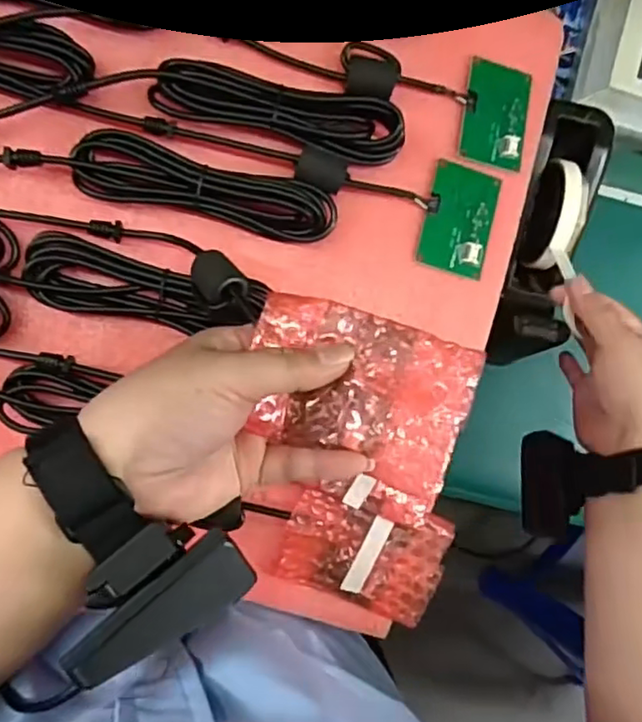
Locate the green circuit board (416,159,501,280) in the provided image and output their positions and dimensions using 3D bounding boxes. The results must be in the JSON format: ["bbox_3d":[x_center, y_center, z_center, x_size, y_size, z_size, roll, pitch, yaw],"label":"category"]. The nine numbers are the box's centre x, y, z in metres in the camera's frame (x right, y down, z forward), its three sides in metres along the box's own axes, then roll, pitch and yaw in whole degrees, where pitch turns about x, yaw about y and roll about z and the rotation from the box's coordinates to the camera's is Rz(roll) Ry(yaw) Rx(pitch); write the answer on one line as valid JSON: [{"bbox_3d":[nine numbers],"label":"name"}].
[{"bbox_3d":[0.089,-0.090,0.396,0.043,0.004,0.067,14,89,-3],"label":"green circuit board"}]

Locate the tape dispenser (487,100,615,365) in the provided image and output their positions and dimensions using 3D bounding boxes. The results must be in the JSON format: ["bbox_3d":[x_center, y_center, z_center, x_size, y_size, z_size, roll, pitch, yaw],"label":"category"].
[{"bbox_3d":[0.179,-0.095,0.498,0.054,0.083,0.198,15,89,-3],"label":"tape dispenser"}]

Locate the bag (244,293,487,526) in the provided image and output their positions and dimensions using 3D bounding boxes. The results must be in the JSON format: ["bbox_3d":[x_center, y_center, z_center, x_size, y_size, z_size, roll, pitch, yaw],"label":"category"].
[{"bbox_3d":[0.014,0.019,0.283,0.098,0.014,0.083,18,88,15],"label":"bag"}]

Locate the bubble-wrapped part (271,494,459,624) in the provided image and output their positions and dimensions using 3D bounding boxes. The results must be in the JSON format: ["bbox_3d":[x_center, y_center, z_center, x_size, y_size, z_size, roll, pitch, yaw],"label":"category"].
[{"bbox_3d":[0.026,0.121,0.380,0.099,0.019,0.066,15,88,-3],"label":"bubble-wrapped part"}]

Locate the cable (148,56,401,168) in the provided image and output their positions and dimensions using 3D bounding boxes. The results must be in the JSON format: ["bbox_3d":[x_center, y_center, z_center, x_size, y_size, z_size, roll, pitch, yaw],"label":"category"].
[{"bbox_3d":[-0.023,-0.148,0.368,0.145,0.018,0.036,9,89,-3],"label":"cable"}]

